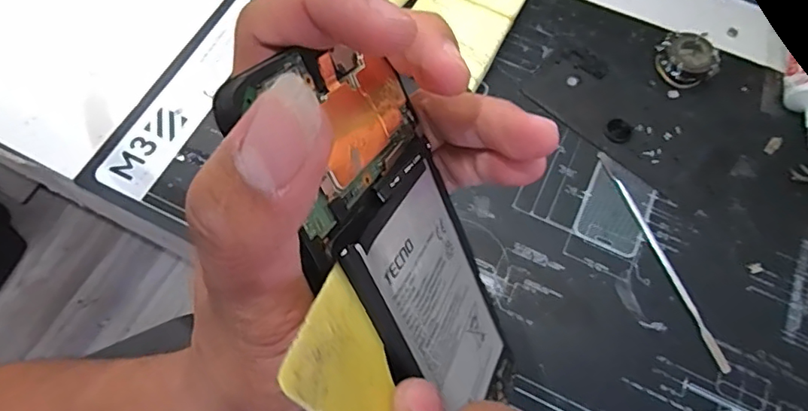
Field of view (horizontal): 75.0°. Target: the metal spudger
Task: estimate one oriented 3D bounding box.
[{"bbox_3d":[0.178,0.034,0.369,0.007,0.004,0.167,-18,68,-8],"label":"metal spudger"}]

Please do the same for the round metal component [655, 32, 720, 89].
[{"bbox_3d":[0.224,-0.116,0.420,0.039,0.025,0.037,0,66,-1],"label":"round metal component"}]

